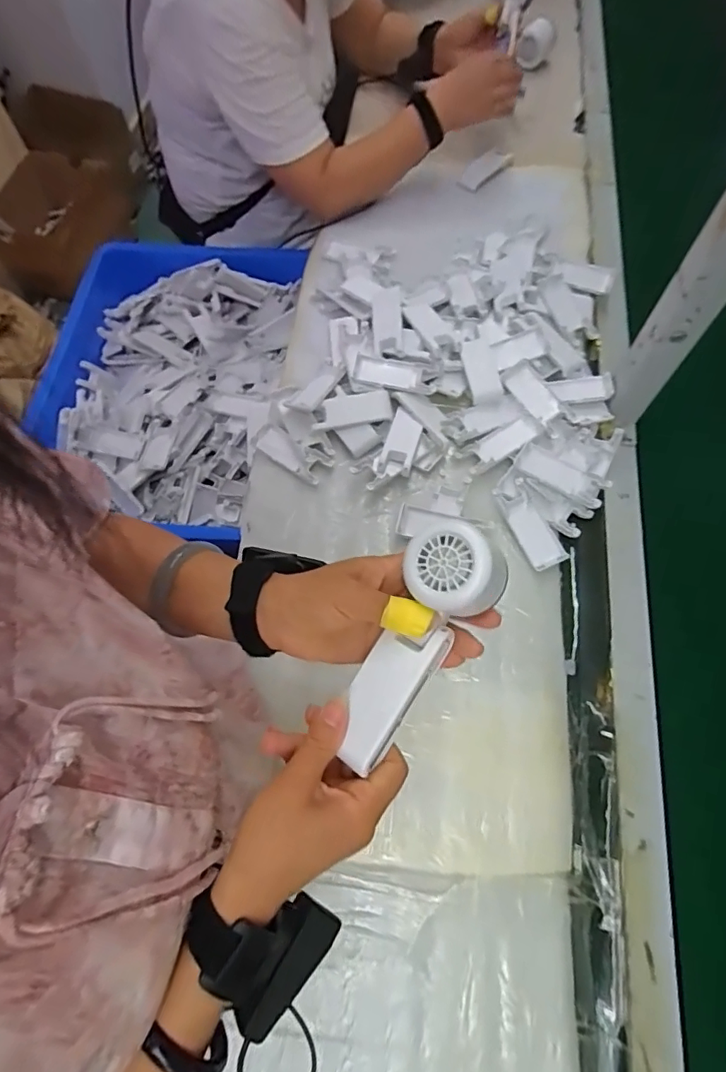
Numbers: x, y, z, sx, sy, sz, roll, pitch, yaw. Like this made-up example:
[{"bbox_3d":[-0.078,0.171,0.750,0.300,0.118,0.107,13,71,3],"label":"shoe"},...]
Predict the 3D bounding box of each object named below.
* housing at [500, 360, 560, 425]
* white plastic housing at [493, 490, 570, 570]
[{"bbox_3d":[0.210,-0.177,0.635,0.041,0.011,0.080,-32,71,-11],"label":"housing"},{"bbox_3d":[0.189,-0.009,0.584,0.040,0.011,0.097,-22,69,-8],"label":"white plastic housing"}]

